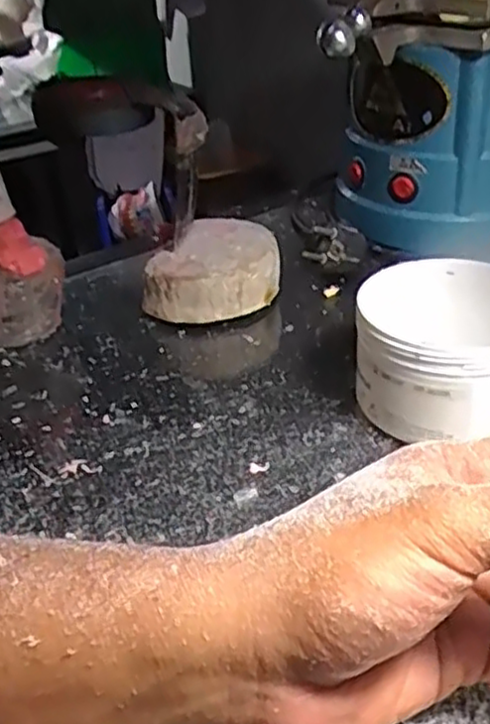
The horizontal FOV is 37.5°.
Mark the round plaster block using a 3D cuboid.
[{"bbox_3d":[-0.021,-0.061,0.487,0.085,0.044,0.079,-3,34,2],"label":"round plaster block"}]

